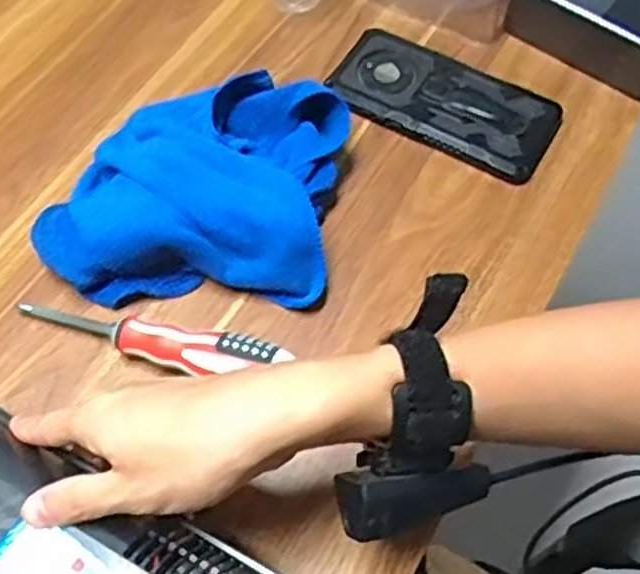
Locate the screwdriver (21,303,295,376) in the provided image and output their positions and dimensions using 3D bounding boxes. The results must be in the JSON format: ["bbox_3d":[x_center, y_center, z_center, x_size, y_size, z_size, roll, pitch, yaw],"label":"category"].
[{"bbox_3d":[-0.105,0.034,0.481,0.171,0.035,0.026,12,60,8],"label":"screwdriver"}]

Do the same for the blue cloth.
[{"bbox_3d":[-0.081,-0.069,0.532,0.194,0.058,0.158,1,59,2],"label":"blue cloth"}]

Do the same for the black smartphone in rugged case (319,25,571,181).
[{"bbox_3d":[0.093,-0.141,0.600,0.167,0.019,0.082,26,63,16],"label":"black smartphone in rugged case"}]

